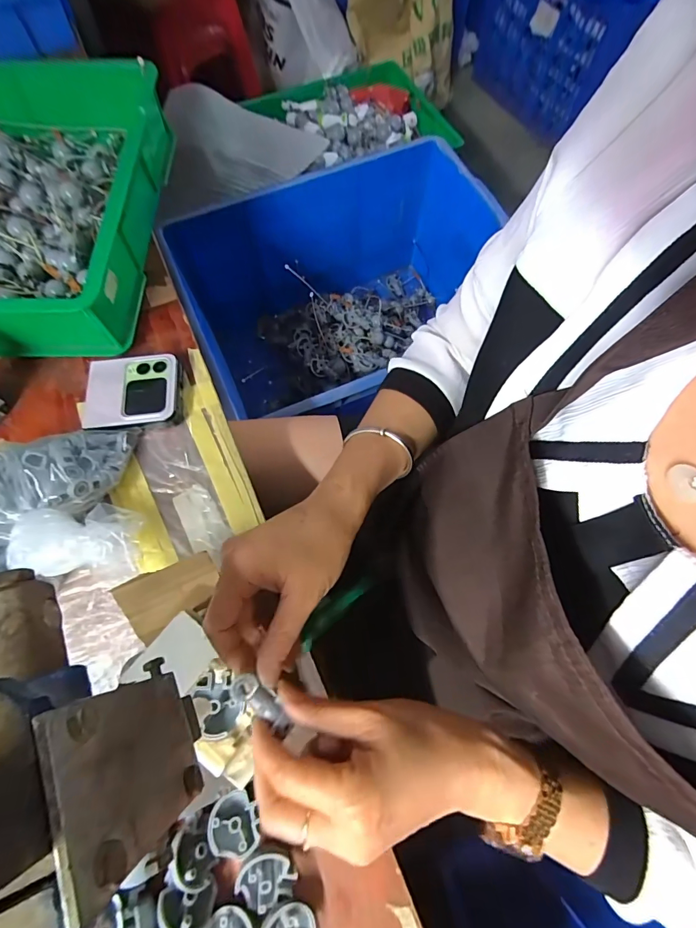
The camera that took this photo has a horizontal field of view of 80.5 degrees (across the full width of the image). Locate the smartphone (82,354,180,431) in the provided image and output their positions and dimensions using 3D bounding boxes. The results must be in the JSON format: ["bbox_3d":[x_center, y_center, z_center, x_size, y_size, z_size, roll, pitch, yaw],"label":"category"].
[{"bbox_3d":[-0.215,-0.072,0.411,0.090,0.019,0.079,-8,70,-2],"label":"smartphone"}]

